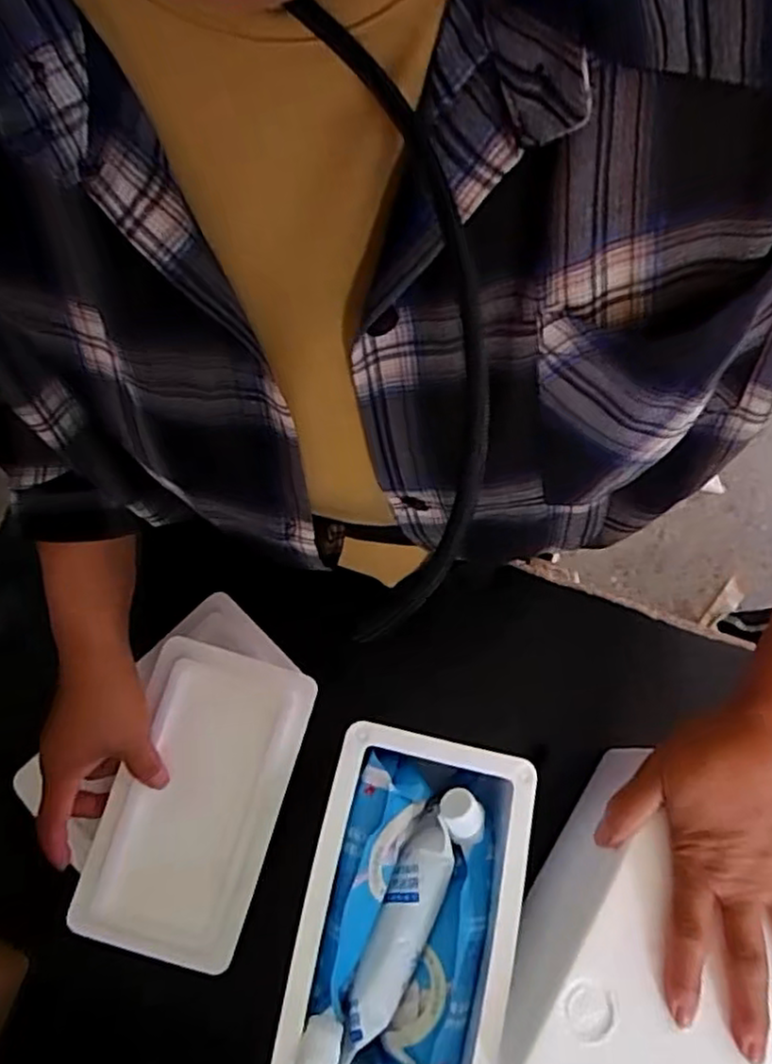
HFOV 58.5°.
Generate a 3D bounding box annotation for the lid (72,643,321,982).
[{"bbox_3d":[-0.142,0.198,0.513,0.121,0.030,0.212,17,75,5],"label":"lid"}]

